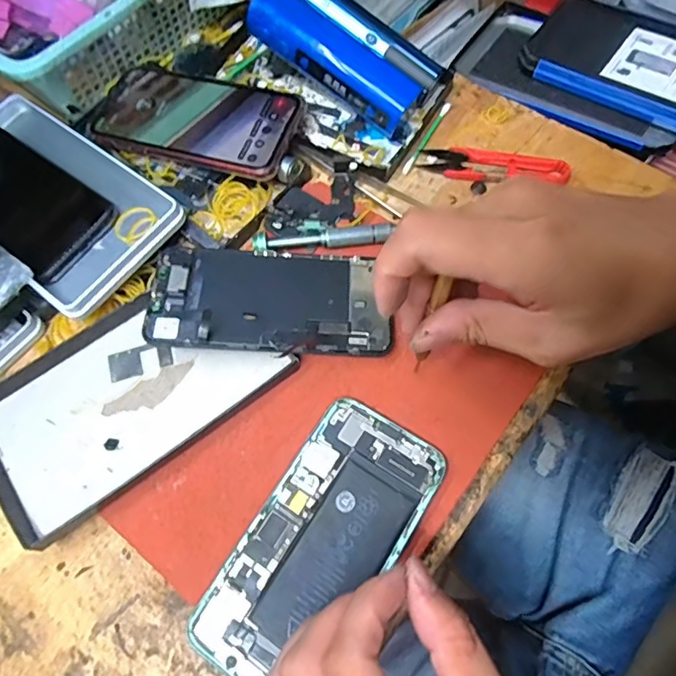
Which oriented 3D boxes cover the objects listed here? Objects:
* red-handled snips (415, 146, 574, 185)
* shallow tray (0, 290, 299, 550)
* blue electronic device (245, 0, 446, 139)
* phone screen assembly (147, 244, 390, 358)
[{"bbox_3d":[0.110,-0.122,0.370,0.102,0.009,0.024,10,68,8],"label":"red-handled snips"},{"bbox_3d":[-0.127,0.031,0.314,0.167,0.015,0.099,-37,69,-11],"label":"shallow tray"},{"bbox_3d":[-0.003,-0.216,0.380,0.151,0.030,0.065,39,75,-1],"label":"blue electronic device"},{"bbox_3d":[-0.041,-0.025,0.321,0.142,0.007,0.070,4,62,-3],"label":"phone screen assembly"}]

